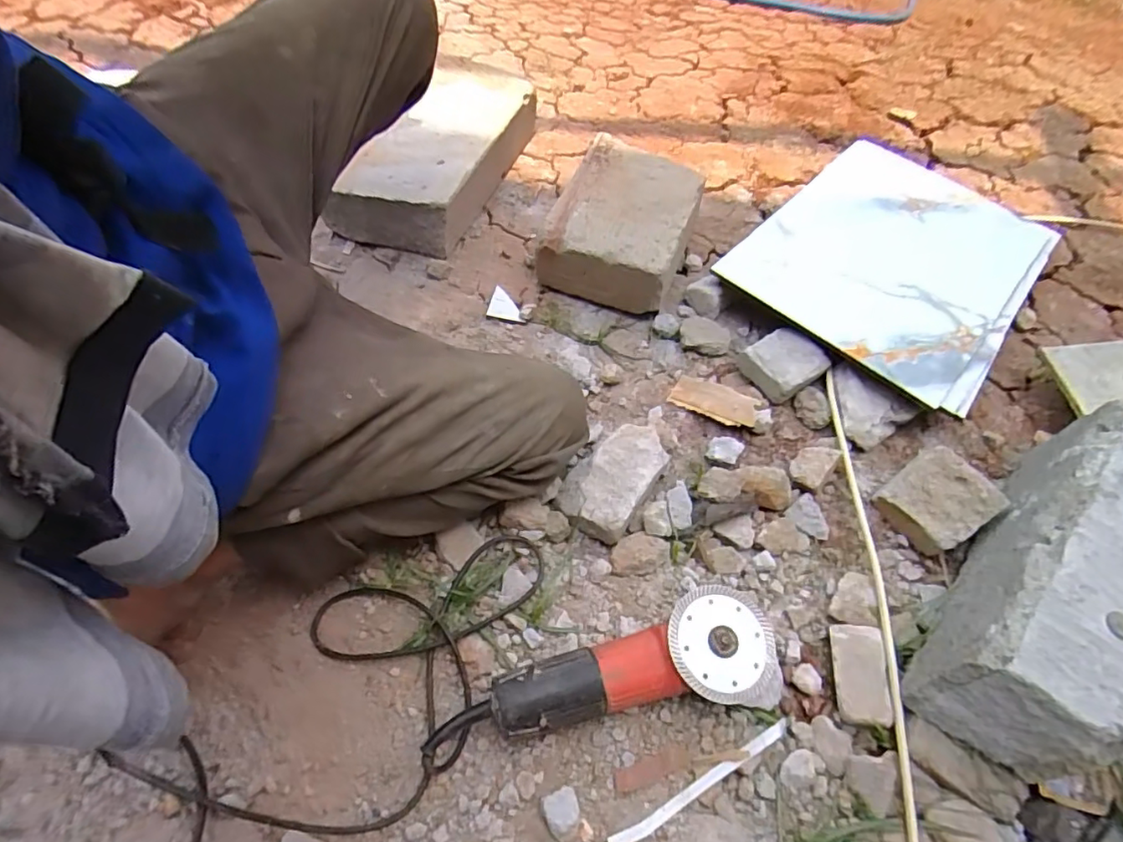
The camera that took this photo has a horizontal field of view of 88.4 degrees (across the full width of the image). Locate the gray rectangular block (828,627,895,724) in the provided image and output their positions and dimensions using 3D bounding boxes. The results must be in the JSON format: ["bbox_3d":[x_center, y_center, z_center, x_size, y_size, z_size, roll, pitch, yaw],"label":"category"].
[{"bbox_3d":[0.317,0.267,0.617,0.051,0.020,0.102,-3,49,23],"label":"gray rectangular block"}]

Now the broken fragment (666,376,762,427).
[{"bbox_3d":[0.216,-0.028,0.813,0.122,0.012,0.057,24,59,28],"label":"broken fragment"}]

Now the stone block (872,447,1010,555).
[{"bbox_3d":[0.469,0.096,0.720,0.101,0.050,0.103,-46,68,-1],"label":"stone block"}]

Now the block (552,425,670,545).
[{"bbox_3d":[0.065,0.066,0.712,0.094,0.049,0.151,32,62,14],"label":"block"}]

